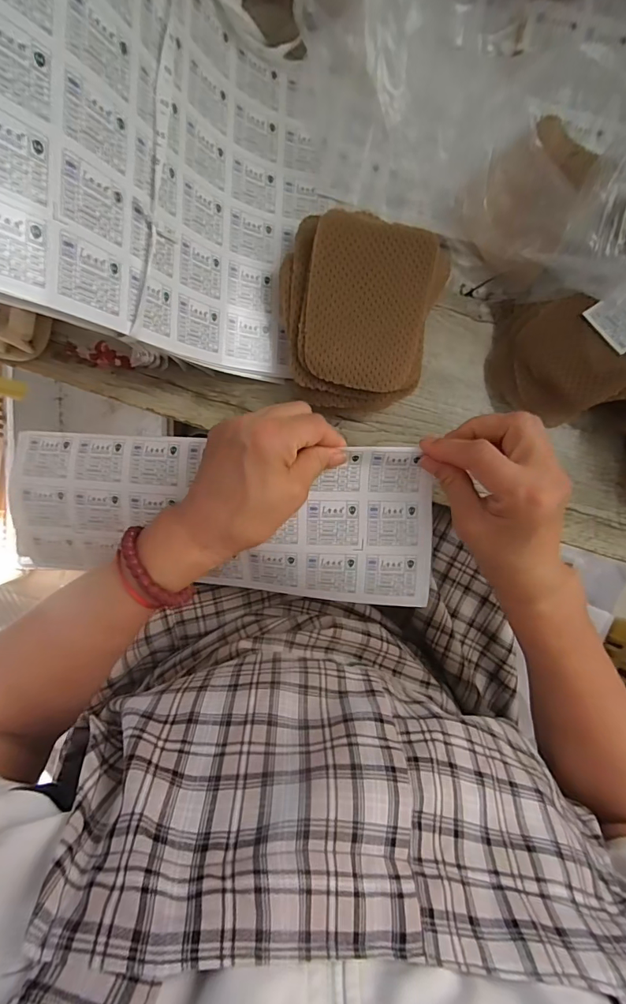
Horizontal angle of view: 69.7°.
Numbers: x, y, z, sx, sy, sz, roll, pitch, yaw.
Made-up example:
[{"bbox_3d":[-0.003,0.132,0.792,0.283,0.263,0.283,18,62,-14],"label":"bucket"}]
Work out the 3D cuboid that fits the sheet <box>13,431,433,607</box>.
[{"bbox_3d":[-0.077,0.004,0.345,0.336,0.032,0.129,6,91,3],"label":"sheet"}]

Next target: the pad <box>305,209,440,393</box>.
[{"bbox_3d":[0.042,-0.154,0.349,0.093,0.008,0.126,12,91,-2],"label":"pad"}]

